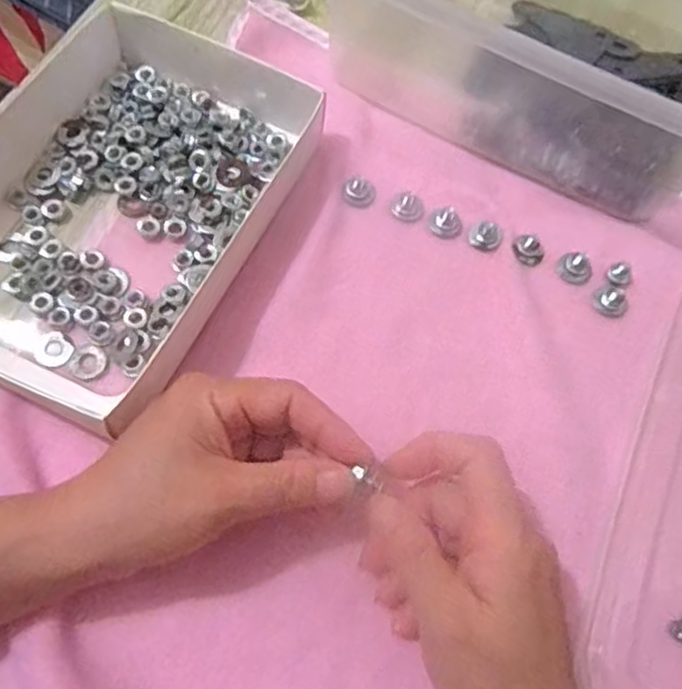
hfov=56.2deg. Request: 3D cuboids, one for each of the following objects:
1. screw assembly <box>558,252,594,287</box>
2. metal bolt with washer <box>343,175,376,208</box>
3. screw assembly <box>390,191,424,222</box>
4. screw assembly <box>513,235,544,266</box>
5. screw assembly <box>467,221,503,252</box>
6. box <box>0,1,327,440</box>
[{"bbox_3d":[0.126,-0.041,0.341,0.018,0.007,0.016,32,69,7],"label":"screw assembly"},{"bbox_3d":[0.010,-0.085,0.353,0.017,0.004,0.017,2,68,-5],"label":"metal bolt with washer"},{"bbox_3d":[0.037,-0.077,0.352,0.017,0.007,0.015,18,68,2],"label":"screw assembly"},{"bbox_3d":[0.101,-0.051,0.344,0.016,0.006,0.016,-11,70,-10],"label":"screw assembly"},{"bbox_3d":[0.078,-0.059,0.345,0.017,0.009,0.013,29,68,6],"label":"screw assembly"},{"bbox_3d":[-0.113,-0.077,0.327,0.157,0.041,0.216,25,68,5],"label":"box"}]

